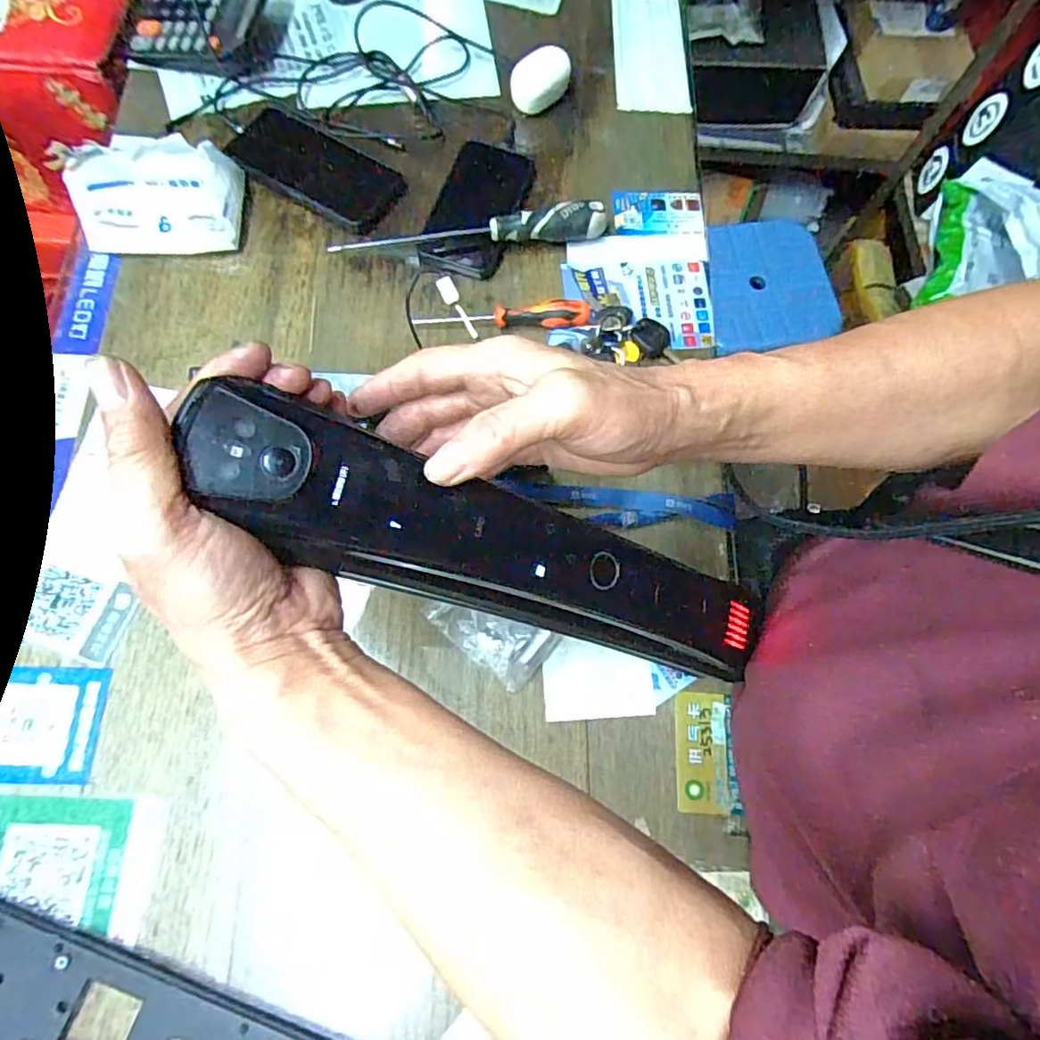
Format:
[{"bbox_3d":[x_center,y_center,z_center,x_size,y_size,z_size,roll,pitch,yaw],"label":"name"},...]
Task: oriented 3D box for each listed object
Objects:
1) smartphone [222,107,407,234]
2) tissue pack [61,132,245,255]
[{"bbox_3d":[-0.202,-0.341,0.577,0.161,0.018,0.077,27,74,5],"label":"smartphone"},{"bbox_3d":[-0.328,-0.296,0.540,0.148,0.064,0.086,1,73,-3],"label":"tissue pack"}]

